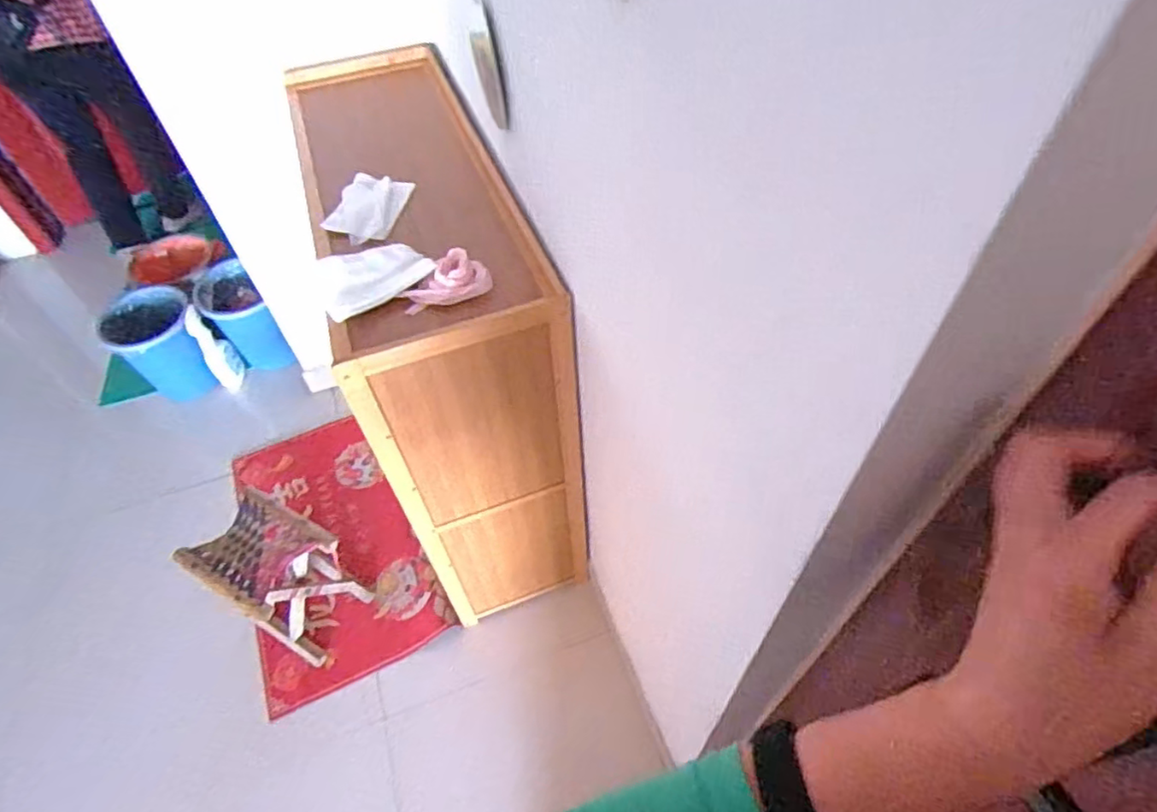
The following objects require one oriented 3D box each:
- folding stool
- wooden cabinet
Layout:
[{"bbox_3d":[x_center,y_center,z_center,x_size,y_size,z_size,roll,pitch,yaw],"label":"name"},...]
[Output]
[{"bbox_3d":[-0.671,0.392,1.435,0.325,0.316,0.227,24,57,20],"label":"folding stool"},{"bbox_3d":[-0.284,-0.173,1.394,0.317,0.823,0.954,-16,53,-9],"label":"wooden cabinet"}]

